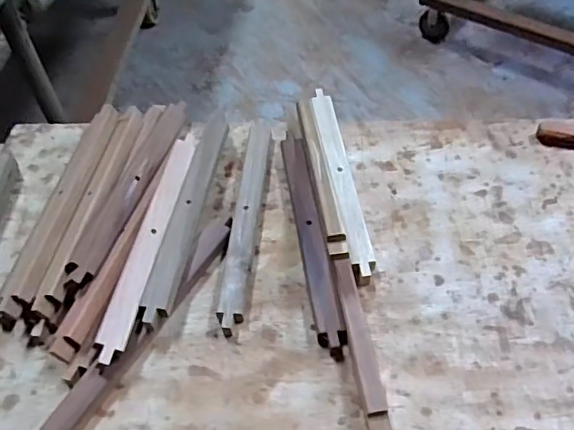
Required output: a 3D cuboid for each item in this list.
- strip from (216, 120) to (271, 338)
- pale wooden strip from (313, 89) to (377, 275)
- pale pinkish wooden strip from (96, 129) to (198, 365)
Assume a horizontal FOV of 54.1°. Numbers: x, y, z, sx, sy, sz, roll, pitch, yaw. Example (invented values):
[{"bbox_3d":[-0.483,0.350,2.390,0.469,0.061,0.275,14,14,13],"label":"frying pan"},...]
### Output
[{"bbox_3d":[-0.050,-0.003,0.691,0.031,0.024,0.315,2,53,5],"label":"strip"},{"bbox_3d":[0.067,-0.050,0.711,0.029,0.033,0.294,-8,52,-3],"label":"pale wooden strip"},{"bbox_3d":[-0.155,0.024,0.641,0.029,0.013,0.301,6,53,7],"label":"pale pinkish wooden strip"}]

